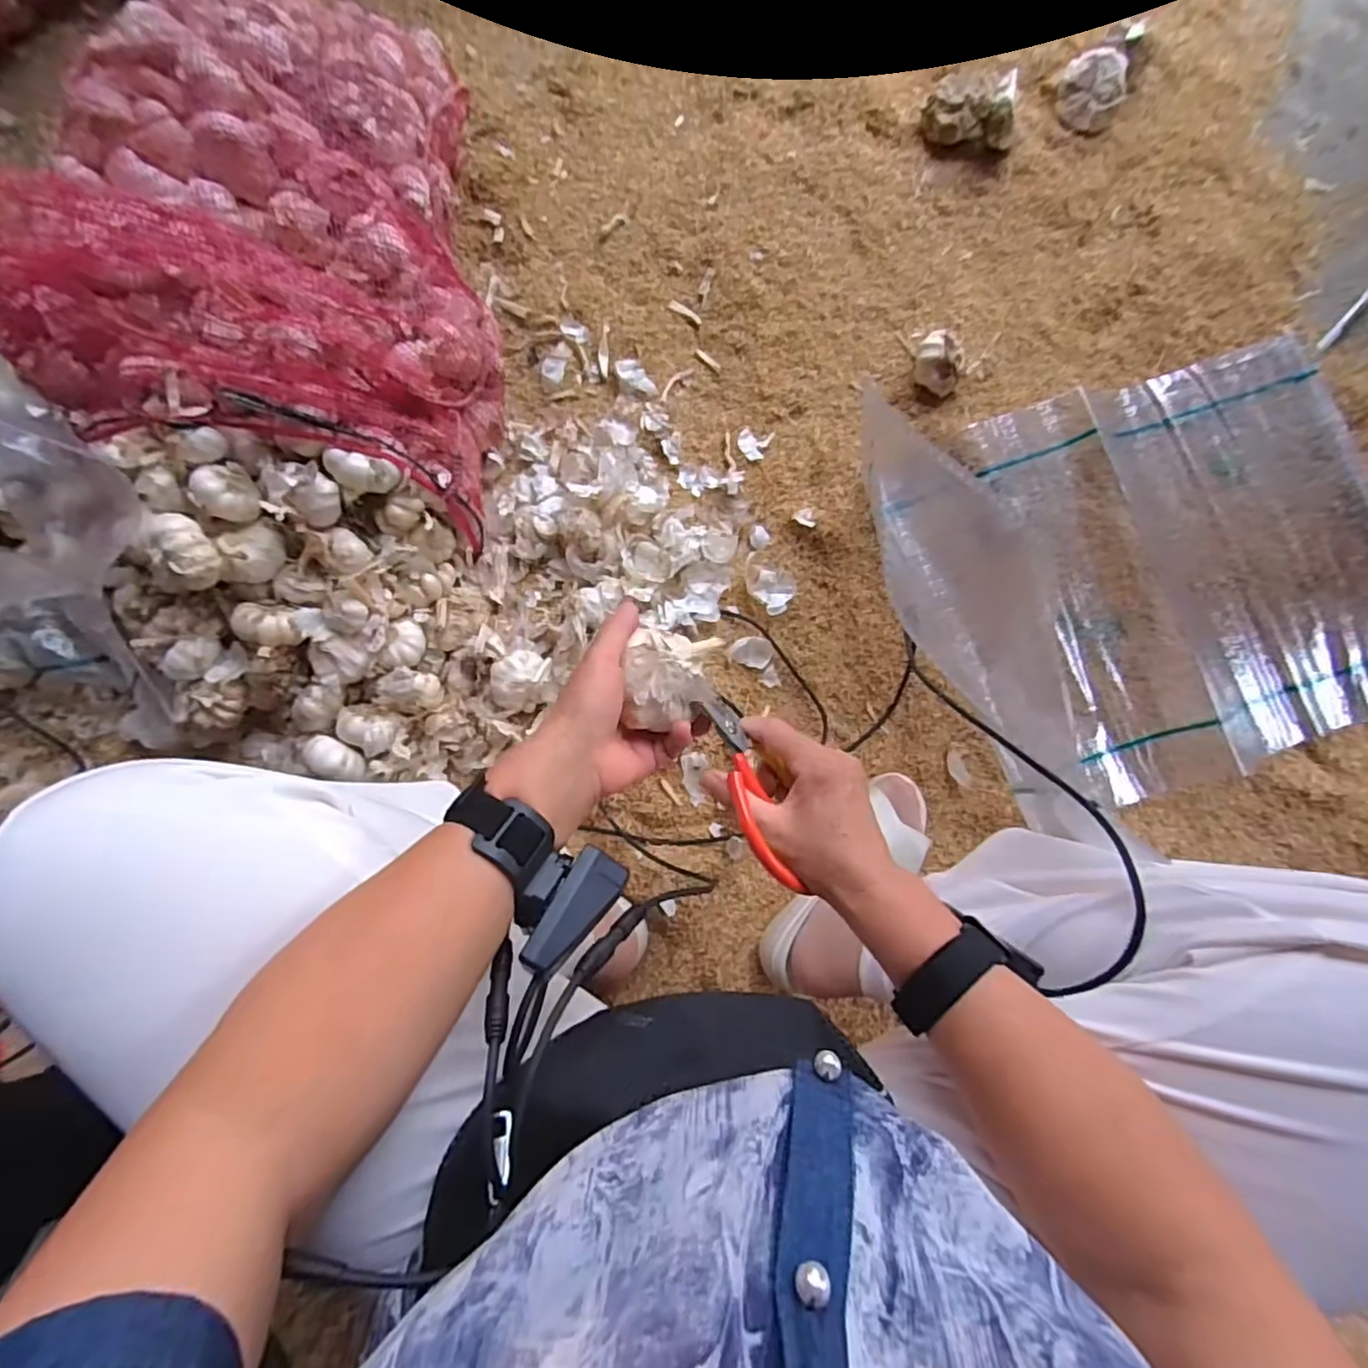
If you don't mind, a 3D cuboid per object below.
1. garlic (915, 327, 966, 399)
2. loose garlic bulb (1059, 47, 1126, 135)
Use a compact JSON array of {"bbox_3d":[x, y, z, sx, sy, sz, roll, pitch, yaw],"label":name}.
[{"bbox_3d":[0.286,-0.362,0.710,0.052,0.046,0.067,3,85,0],"label":"garlic"},{"bbox_3d":[0.464,-0.675,0.727,0.071,0.042,0.065,0,85,0],"label":"loose garlic bulb"}]

